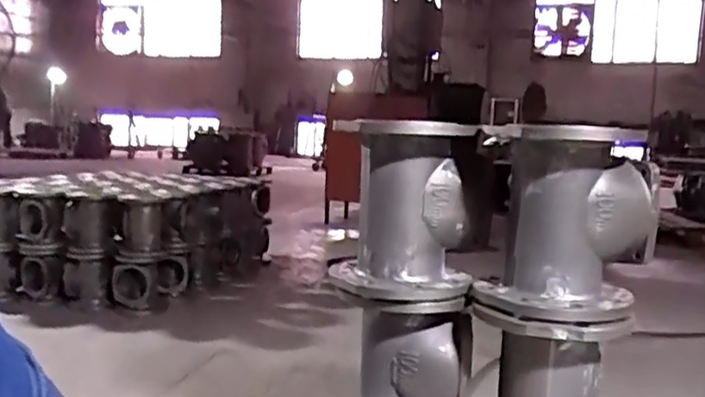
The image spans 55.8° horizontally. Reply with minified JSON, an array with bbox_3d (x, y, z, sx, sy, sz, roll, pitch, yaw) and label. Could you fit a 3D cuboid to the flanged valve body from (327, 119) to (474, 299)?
[{"bbox_3d":[0.076,0.017,0.966,0.205,0.246,0.202,3,7,4],"label":"flanged valve body"}]

